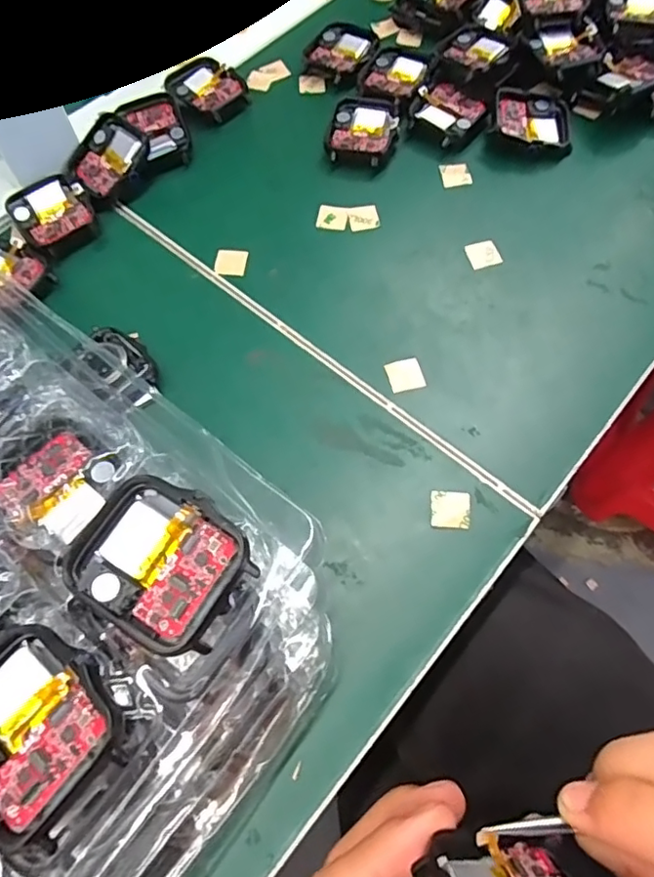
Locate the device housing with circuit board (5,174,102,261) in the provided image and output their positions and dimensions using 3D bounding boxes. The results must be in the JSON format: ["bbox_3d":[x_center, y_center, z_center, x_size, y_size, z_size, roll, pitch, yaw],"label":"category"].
[{"bbox_3d":[-0.141,-0.116,0.295,0.036,0.010,0.048,-38,70,-14],"label":"device housing with circuit board"}]

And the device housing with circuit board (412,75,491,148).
[{"bbox_3d":[0.070,-0.183,0.317,0.040,0.010,0.043,35,71,16],"label":"device housing with circuit board"}]

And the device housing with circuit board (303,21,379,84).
[{"bbox_3d":[0.009,-0.234,0.344,0.039,0.010,0.045,25,69,13],"label":"device housing with circuit board"}]

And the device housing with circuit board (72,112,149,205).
[{"bbox_3d":[-0.116,-0.150,0.307,0.041,0.013,0.038,-46,75,4],"label":"device housing with circuit board"}]

